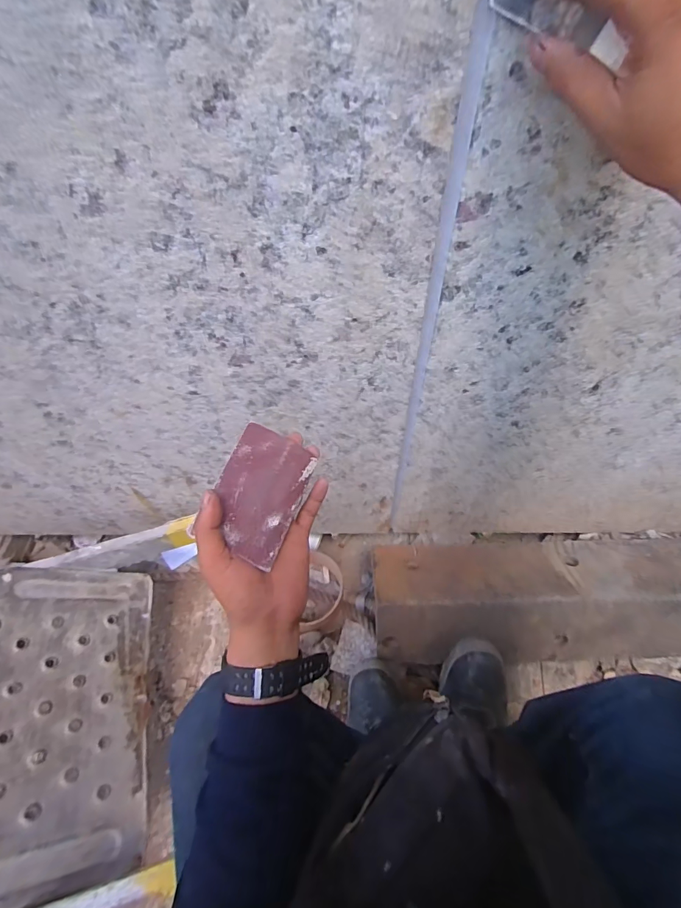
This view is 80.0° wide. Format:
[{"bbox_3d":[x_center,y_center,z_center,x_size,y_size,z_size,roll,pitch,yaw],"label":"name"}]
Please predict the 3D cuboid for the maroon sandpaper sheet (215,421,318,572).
[{"bbox_3d":[-0.072,0.033,0.366,0.073,0.006,0.117,25,61,-9],"label":"maroon sandpaper sheet"}]

